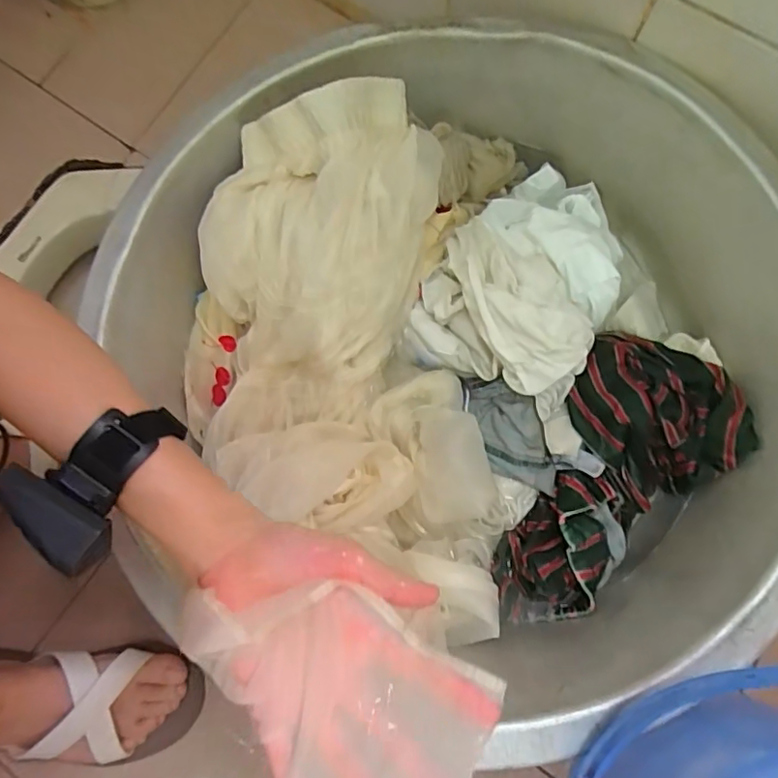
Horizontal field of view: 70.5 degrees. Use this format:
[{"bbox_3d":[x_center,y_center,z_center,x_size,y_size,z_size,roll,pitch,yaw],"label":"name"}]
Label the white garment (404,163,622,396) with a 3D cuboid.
[{"bbox_3d":[0.143,-0.121,0.548,0.174,0.077,0.253,30,80,7],"label":"white garment"}]

